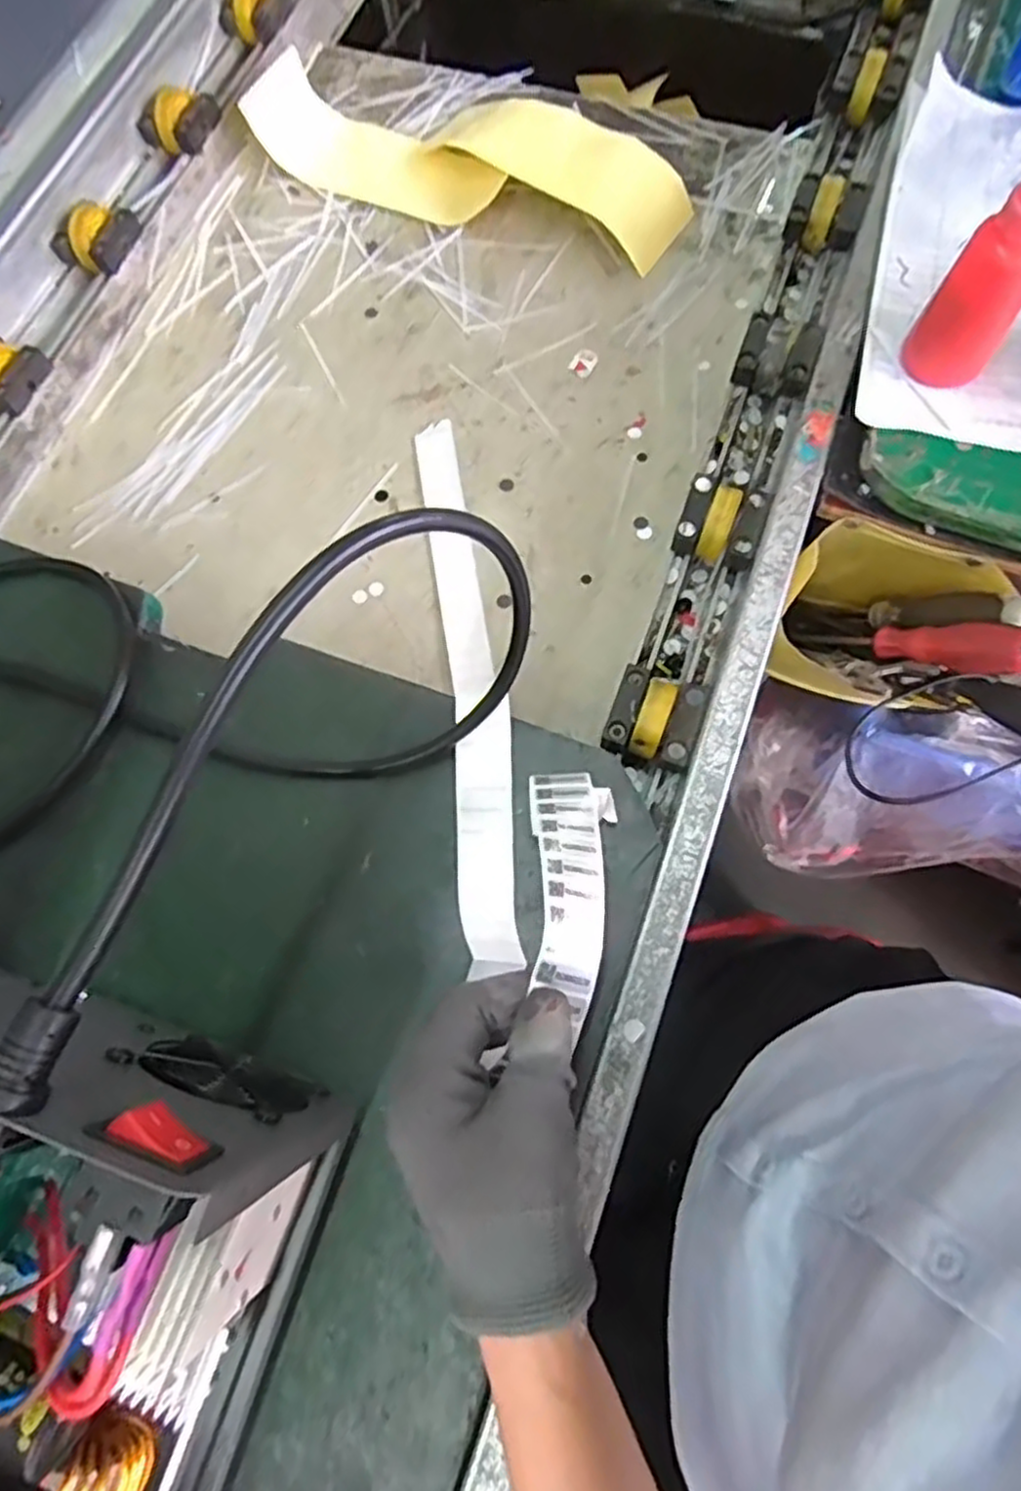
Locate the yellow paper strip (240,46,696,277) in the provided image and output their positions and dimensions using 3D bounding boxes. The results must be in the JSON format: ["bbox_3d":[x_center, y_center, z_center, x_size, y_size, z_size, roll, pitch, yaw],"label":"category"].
[{"bbox_3d":[-0.034,-0.529,0.651,0.399,0.065,0.138,14,73,8],"label":"yellow paper strip"}]

